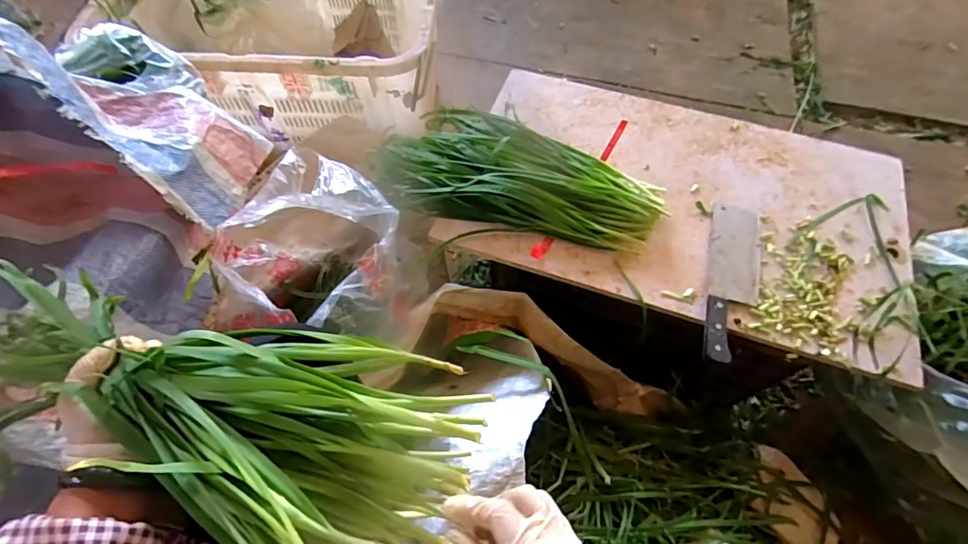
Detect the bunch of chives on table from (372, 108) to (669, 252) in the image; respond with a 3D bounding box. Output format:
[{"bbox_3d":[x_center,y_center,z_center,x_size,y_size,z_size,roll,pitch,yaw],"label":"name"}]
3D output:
[{"bbox_3d":[0.048,-0.166,0.752,0.447,0.052,0.227,15,62,9],"label":"bunch of chives on table"}]

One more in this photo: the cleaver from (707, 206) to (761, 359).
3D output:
[{"bbox_3d":[0.342,0.005,0.663,0.068,0.024,0.258,15,62,8],"label":"cleaver"}]

